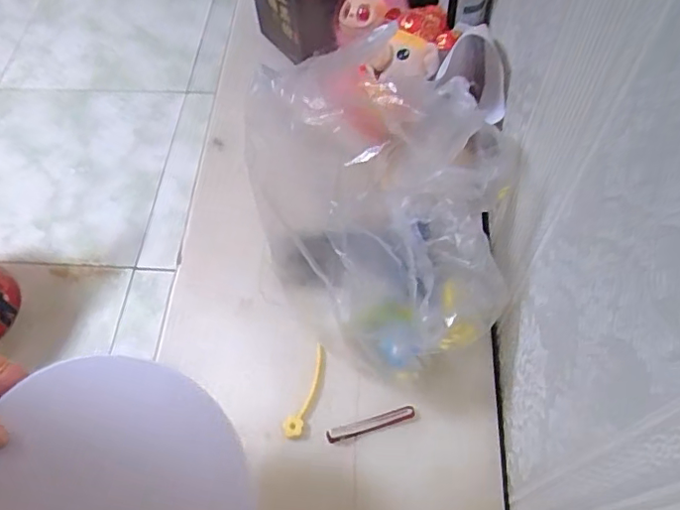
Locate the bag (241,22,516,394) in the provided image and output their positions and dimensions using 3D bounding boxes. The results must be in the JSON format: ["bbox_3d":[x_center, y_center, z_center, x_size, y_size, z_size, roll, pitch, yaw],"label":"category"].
[{"bbox_3d":[0.037,-0.029,0.459,0.200,0.241,0.188,6,61,7],"label":"bag"}]

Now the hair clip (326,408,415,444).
[{"bbox_3d":[0.028,0.153,0.509,0.080,0.008,0.011,-16,61,-5],"label":"hair clip"}]

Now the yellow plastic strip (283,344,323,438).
[{"bbox_3d":[-0.031,0.124,0.516,0.016,0.011,0.084,19,80,13],"label":"yellow plastic strip"}]

